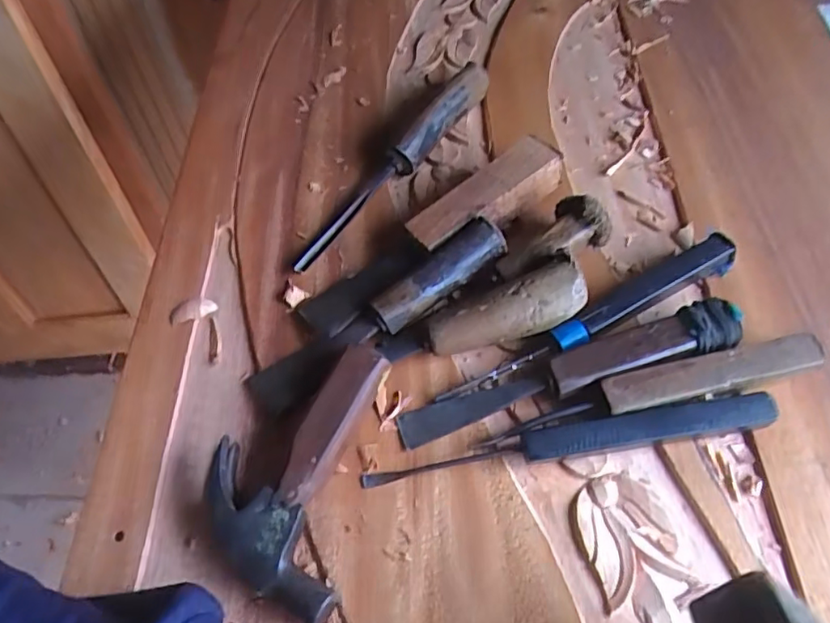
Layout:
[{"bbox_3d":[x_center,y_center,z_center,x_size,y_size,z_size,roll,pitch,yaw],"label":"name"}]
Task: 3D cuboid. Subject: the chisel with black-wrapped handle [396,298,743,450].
[{"bbox_3d":[0.095,0.038,0.367,0.218,0.029,0.029,-15,59,-5],"label":"chisel with black-wrapped handle"}]

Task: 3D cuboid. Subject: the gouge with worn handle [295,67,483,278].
[{"bbox_3d":[-0.015,-0.122,0.472,0.021,0.039,0.239,34,67,22],"label":"gouge with worn handle"}]

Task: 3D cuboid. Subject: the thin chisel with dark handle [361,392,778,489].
[{"bbox_3d":[0.092,0.078,0.349,0.245,0.021,0.017,-9,58,-1],"label":"thin chisel with dark handle"}]

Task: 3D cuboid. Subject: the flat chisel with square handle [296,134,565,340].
[{"bbox_3d":[0.013,-0.056,0.427,0.217,0.041,0.044,-35,62,-16],"label":"flat chisel with square handle"}]

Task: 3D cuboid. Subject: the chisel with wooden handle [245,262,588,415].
[{"bbox_3d":[-0.001,0.012,0.382,0.217,0.042,0.044,-14,59,-4],"label":"chisel with wooden handle"}]

